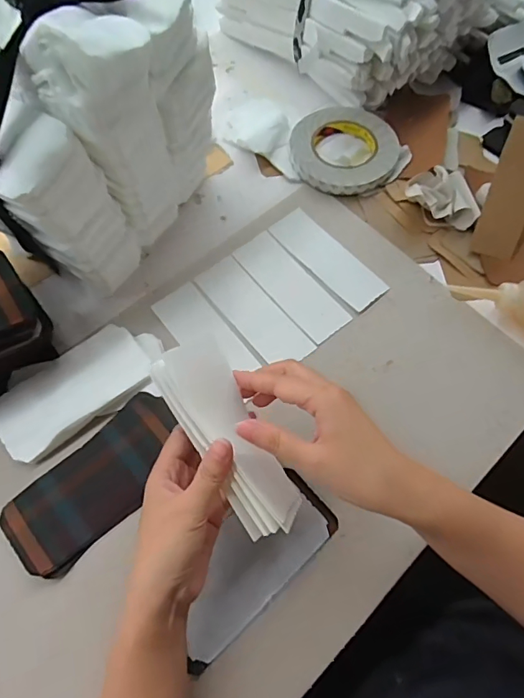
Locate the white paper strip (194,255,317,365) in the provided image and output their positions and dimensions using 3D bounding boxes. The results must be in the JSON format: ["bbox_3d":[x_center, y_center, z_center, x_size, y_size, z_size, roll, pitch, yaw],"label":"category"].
[{"bbox_3d":[-0.009,-0.040,0.499,0.053,0.004,0.144,-36,71,-17],"label":"white paper strip"}]

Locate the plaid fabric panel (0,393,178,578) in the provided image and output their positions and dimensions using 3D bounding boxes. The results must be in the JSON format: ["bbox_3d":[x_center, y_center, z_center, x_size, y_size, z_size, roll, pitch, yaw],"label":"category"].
[{"bbox_3d":[-0.142,0.114,0.410,0.163,0.009,0.076,-41,73,-19],"label":"plaid fabric panel"}]

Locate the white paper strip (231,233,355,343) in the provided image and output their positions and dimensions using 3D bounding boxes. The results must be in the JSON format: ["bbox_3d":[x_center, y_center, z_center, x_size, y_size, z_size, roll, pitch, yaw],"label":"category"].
[{"bbox_3d":[0.032,-0.072,0.515,0.050,0.004,0.146,-35,71,-17],"label":"white paper strip"}]

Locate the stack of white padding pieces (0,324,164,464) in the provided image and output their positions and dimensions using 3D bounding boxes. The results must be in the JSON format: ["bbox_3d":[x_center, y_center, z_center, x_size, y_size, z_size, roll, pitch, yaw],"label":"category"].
[{"bbox_3d":[-0.175,0.032,0.446,0.160,0.011,0.086,-34,71,-17],"label":"stack of white padding pieces"}]

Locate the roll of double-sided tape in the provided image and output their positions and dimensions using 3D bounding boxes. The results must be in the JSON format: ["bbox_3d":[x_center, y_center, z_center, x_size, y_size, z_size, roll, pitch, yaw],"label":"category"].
[{"bbox_3d":[0.102,-0.252,0.588,0.131,0.024,0.133,1,65,-2],"label":"roll of double-sided tape"}]

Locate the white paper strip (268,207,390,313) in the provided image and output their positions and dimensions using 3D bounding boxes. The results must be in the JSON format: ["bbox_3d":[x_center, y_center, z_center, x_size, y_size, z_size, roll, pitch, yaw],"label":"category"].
[{"bbox_3d":[0.074,-0.104,0.527,0.051,0.005,0.145,-38,73,-15],"label":"white paper strip"}]

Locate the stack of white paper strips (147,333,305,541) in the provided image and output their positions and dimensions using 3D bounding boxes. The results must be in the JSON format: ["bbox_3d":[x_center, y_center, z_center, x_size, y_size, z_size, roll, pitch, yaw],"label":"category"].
[{"bbox_3d":[-0.025,0.065,0.350,0.055,0.035,0.150,-29,85,-15],"label":"stack of white paper strips"}]

